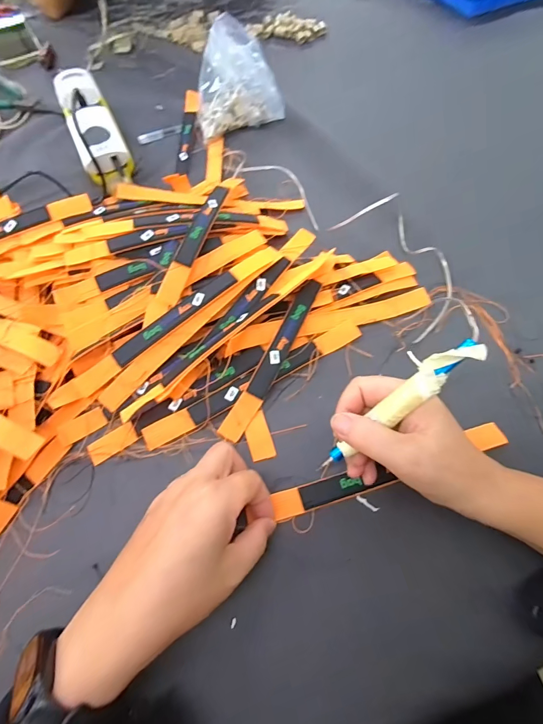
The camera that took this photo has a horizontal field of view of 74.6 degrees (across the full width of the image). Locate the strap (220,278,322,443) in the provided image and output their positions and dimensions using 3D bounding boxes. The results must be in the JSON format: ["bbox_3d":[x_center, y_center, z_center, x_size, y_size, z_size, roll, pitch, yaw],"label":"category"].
[{"bbox_3d":[0.005,-0.007,0.341,0.021,0.004,0.178,30,72,0],"label":"strap"}]

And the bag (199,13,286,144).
[{"bbox_3d":[-0.048,-0.393,0.488,0.121,0.095,0.097,-10,63,-2],"label":"bag"}]

